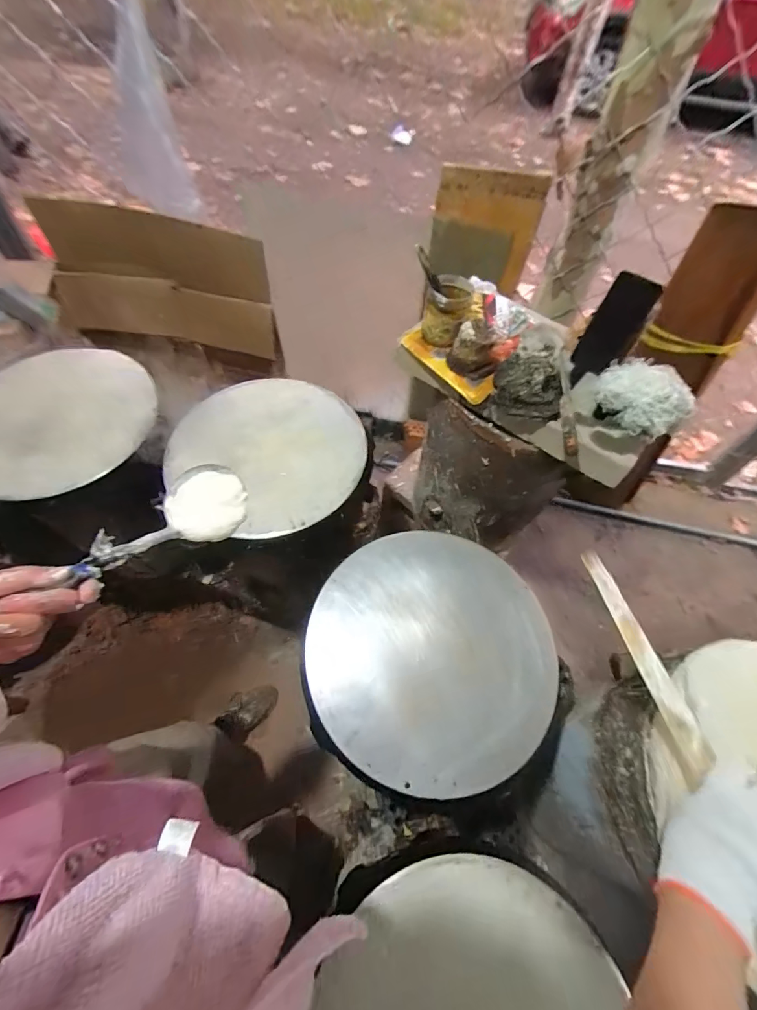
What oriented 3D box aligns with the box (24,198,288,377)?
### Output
[{"bbox_3d":[-0.799,-0.808,1.533,0.869,0.482,0.249,6,60,1],"label":"box"}]

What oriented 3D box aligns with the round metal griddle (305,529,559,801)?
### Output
[{"bbox_3d":[0.081,0.222,0.633,0.365,0.022,0.373,0,62,0],"label":"round metal griddle"}]

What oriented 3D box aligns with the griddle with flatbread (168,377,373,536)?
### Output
[{"bbox_3d":[-0.207,-0.117,0.803,0.363,0.022,0.339,0,62,0],"label":"griddle with flatbread"}]

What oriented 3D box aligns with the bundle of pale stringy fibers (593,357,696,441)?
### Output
[{"bbox_3d":[0.455,-0.185,0.691,0.143,0.064,0.123,25,62,11],"label":"bundle of pale stringy fibers"}]

